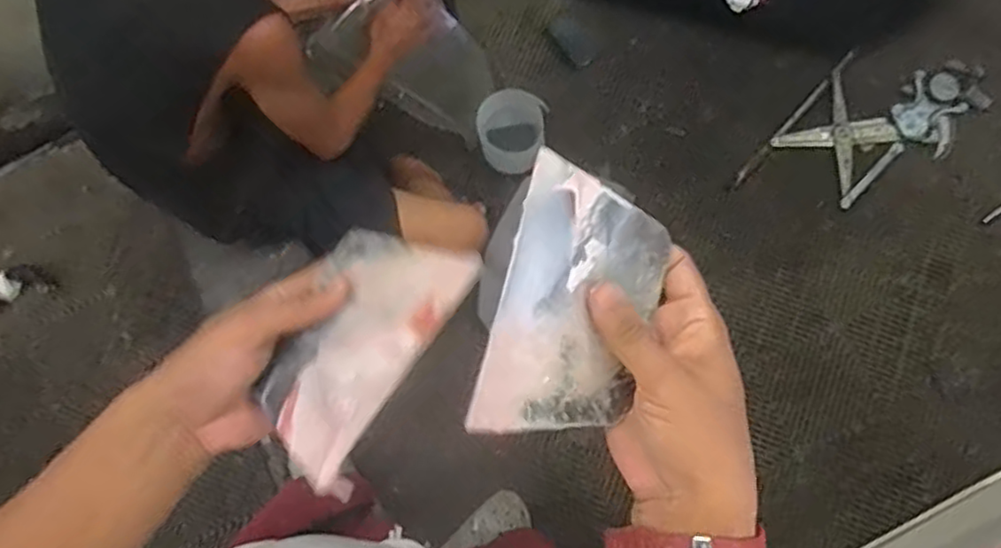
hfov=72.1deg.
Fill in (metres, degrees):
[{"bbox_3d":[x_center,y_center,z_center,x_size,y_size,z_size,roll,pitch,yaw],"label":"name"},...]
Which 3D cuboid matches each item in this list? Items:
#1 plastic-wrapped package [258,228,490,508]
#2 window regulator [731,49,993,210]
[{"bbox_3d":[-0.087,0.041,0.398,0.096,0.013,0.144,19,69,32],"label":"plastic-wrapped package"},{"bbox_3d":[0.833,-0.321,1.554,0.308,0.071,0.527,43,81,11],"label":"window regulator"}]

